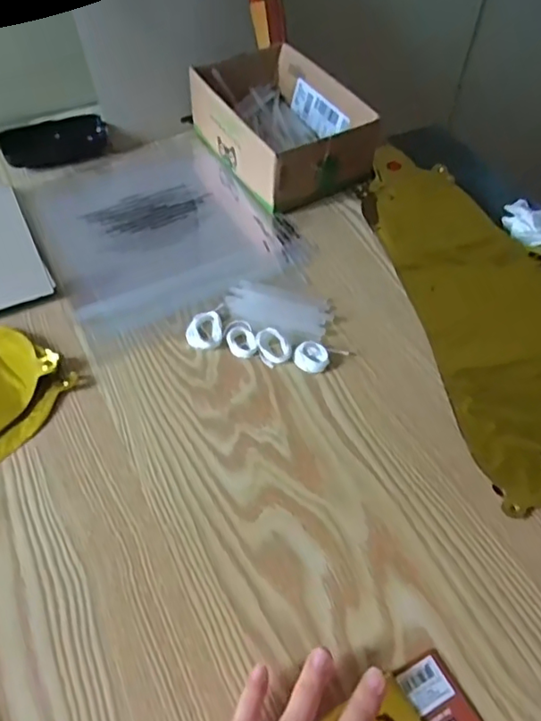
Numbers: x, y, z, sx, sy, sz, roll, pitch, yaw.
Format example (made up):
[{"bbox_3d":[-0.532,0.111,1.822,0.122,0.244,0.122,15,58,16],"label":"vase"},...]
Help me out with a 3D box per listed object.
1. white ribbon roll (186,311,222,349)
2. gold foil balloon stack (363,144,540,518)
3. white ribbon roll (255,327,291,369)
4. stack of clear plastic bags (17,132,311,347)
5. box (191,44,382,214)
[{"bbox_3d":[-0.055,-0.025,0.477,0.029,0.008,0.036,-3,53,-3],"label":"white ribbon roll"},{"bbox_3d":[0.216,-0.047,0.496,0.193,0.014,0.418,-10,54,-9],"label":"gold foil balloon stack"},{"bbox_3d":[0.001,-0.014,0.462,0.024,0.013,0.032,-23,57,-18],"label":"white ribbon roll"},{"bbox_3d":[-0.118,-0.141,0.576,0.214,0.017,0.254,-24,57,-18],"label":"stack of clear plastic bags"},{"bbox_3d":[0.006,-0.251,0.609,0.135,0.065,0.195,-28,58,-20],"label":"box"}]

